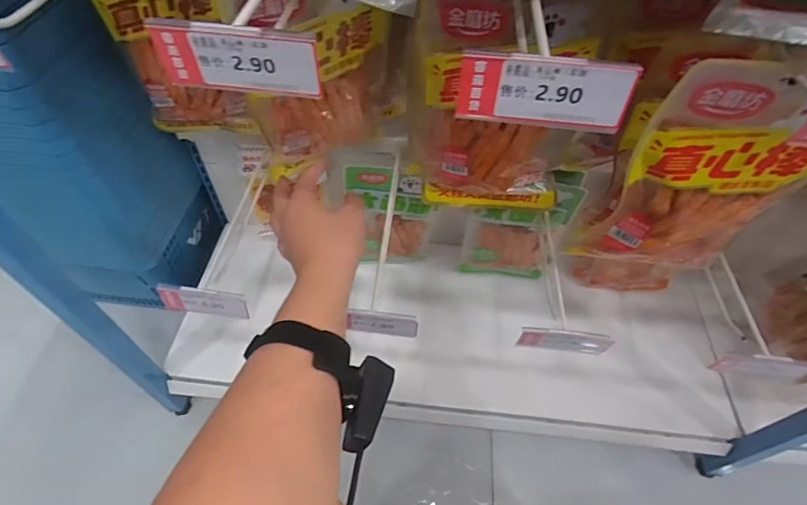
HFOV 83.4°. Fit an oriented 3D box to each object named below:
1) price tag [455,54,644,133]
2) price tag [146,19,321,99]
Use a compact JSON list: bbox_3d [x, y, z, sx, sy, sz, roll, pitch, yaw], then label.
[{"bbox_3d":[0.083,-0.095,0.271,0.099,0.044,0.006,7,47,4],"label":"price tag"},{"bbox_3d":[-0.100,-0.118,0.279,0.098,0.041,0.007,5,52,2],"label":"price tag"}]

